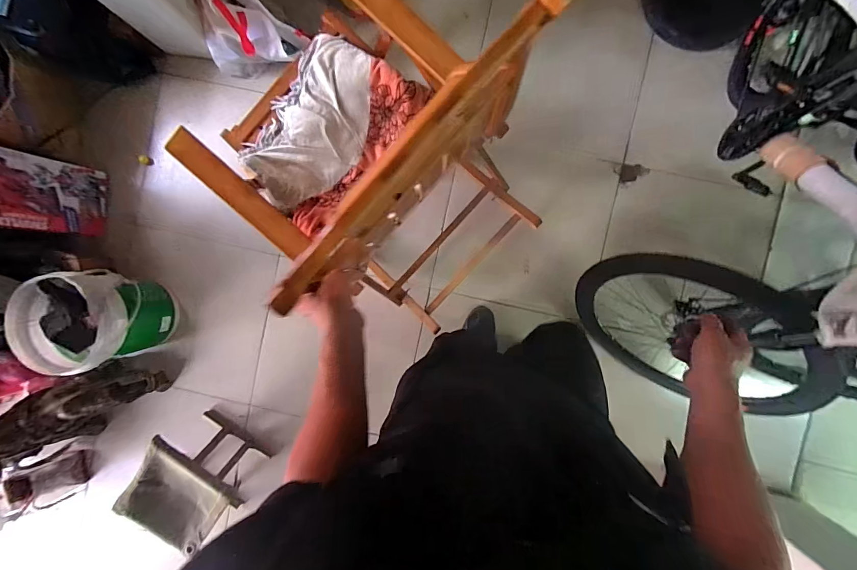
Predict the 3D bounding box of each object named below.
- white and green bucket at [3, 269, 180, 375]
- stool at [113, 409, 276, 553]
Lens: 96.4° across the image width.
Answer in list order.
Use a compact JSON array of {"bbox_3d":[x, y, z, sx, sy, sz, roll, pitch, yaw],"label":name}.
[{"bbox_3d":[-1.136,0.118,1.338,0.295,0.426,0.318,0,92,2],"label":"white and green bucket"},{"bbox_3d":[-0.823,0.701,1.377,0.311,0.311,0.300,36,93,1],"label":"stool"}]

